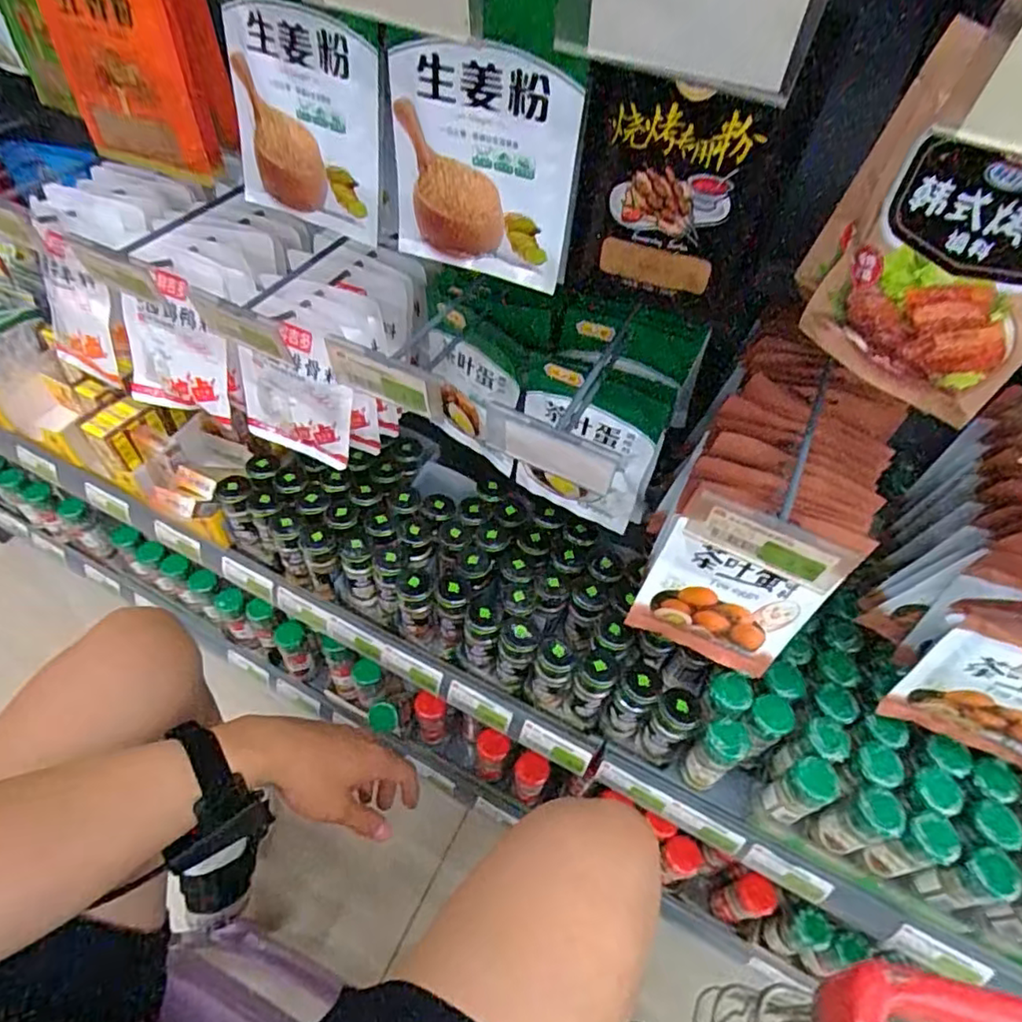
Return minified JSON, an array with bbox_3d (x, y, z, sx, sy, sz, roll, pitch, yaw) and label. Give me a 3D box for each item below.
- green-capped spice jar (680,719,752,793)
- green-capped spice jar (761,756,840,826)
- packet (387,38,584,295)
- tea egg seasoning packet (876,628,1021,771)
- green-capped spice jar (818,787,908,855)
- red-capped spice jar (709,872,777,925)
[{"bbox_3d":[0.201,0.244,0.607,0.038,0.096,0.038,2,51,-3],"label":"green-capped spice jar"},{"bbox_3d":[0.272,0.266,0.576,0.039,0.088,0.038,2,51,-3],"label":"green-capped spice jar"},{"bbox_3d":[-0.024,-0.219,0.398,0.127,0.136,0.027,18,53,10],"label":"packet"},{"bbox_3d":[0.383,0.140,0.461,0.128,0.161,0.015,24,54,14],"label":"tea egg seasoning packet"},{"bbox_3d":[0.320,0.288,0.561,0.040,0.081,0.039,2,51,-3],"label":"green-capped spice jar"},{"bbox_3d":[0.271,0.457,0.717,0.040,0.105,0.039,2,51,-3],"label":"red-capped spice jar"}]

